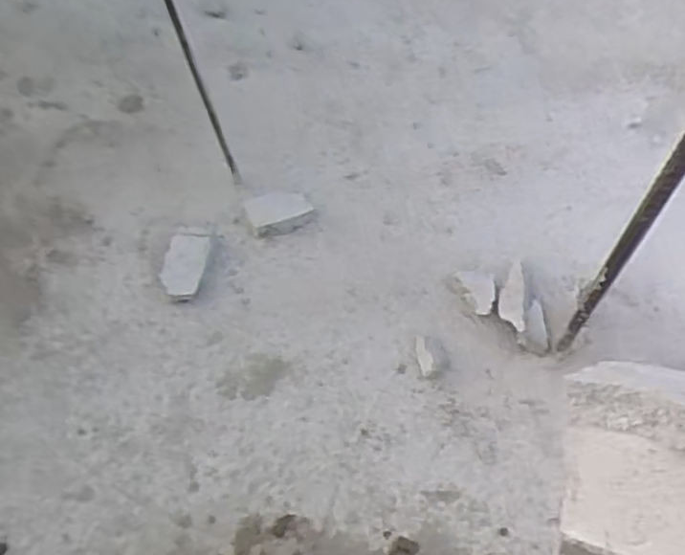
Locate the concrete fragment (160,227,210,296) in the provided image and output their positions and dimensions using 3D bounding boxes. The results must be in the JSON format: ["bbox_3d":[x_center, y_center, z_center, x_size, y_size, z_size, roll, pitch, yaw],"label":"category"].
[{"bbox_3d":[-0.202,-0.022,0.924,0.052,0.028,0.105,5,57,0],"label":"concrete fragment"}]

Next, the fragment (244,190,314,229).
[{"bbox_3d":[-0.090,-0.098,0.987,0.087,0.011,0.049,-20,60,-15],"label":"fragment"}]

